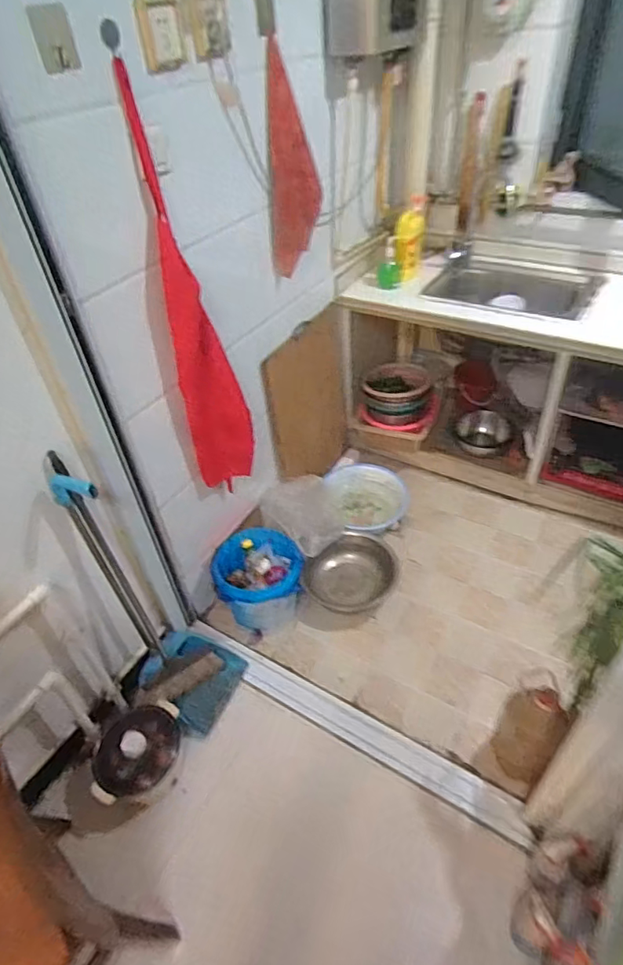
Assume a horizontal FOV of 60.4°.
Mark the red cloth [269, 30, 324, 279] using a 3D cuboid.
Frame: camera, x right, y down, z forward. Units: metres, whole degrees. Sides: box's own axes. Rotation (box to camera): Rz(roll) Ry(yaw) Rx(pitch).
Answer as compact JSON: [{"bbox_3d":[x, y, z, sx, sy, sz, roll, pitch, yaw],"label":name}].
[{"bbox_3d":[-0.057,-0.842,1.453,0.101,0.478,0.146,25,50,28],"label":"red cloth"}]

